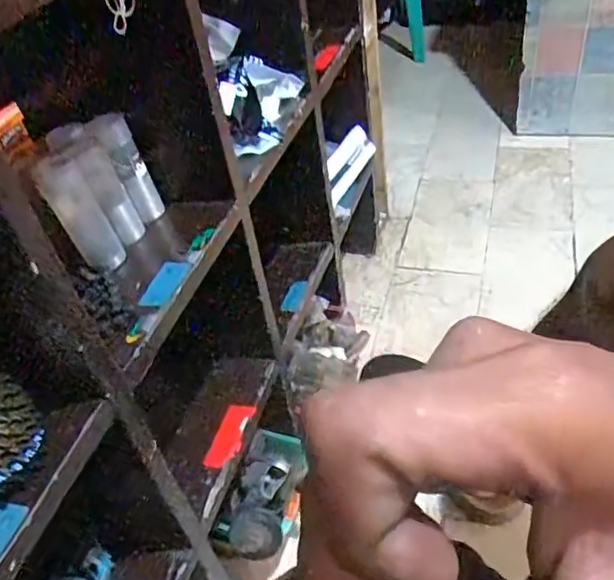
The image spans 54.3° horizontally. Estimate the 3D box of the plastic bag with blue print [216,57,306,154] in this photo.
[{"bbox_3d":[-0.059,-0.197,0.632,0.073,0.069,0.151,4,43,16],"label":"plastic bag with blue print"}]

